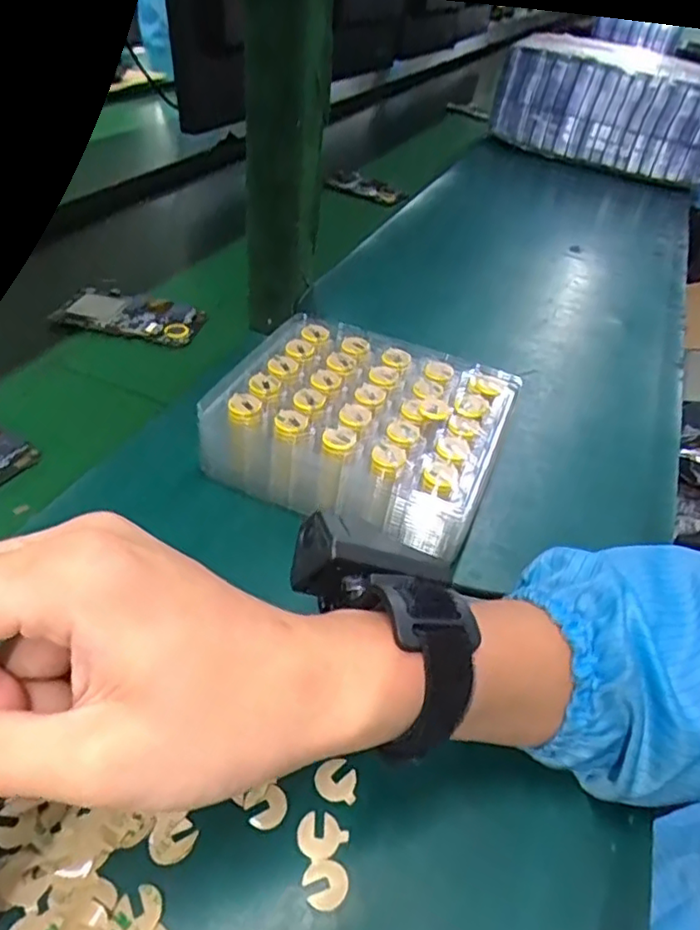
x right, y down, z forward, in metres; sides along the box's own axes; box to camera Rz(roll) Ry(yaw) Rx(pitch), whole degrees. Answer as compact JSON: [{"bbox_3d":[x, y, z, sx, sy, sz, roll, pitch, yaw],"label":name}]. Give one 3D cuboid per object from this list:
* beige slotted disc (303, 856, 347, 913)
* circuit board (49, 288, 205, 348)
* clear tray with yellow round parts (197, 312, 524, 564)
[{"bbox_3d":[-0.009,0.164,0.246,0.016,0.004,0.017,-8,44,-17],"label":"beige slotted disc"},{"bbox_3d":[-0.189,-0.131,0.544,0.117,0.010,0.063,14,42,7],"label":"circuit board"},{"bbox_3d":[0.011,-0.024,0.413,0.175,0.064,0.150,21,43,15],"label":"clear tray with yellow round parts"}]

